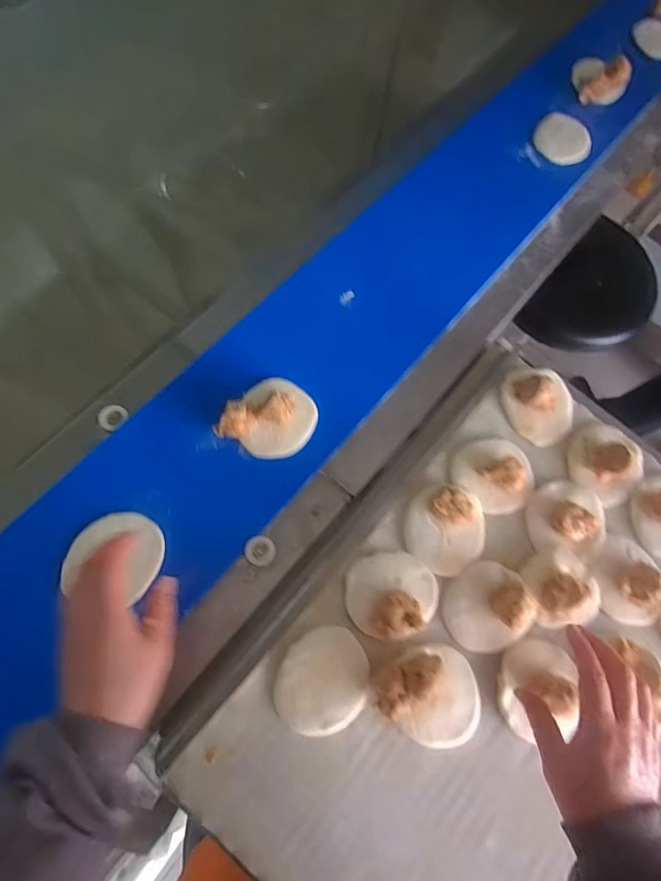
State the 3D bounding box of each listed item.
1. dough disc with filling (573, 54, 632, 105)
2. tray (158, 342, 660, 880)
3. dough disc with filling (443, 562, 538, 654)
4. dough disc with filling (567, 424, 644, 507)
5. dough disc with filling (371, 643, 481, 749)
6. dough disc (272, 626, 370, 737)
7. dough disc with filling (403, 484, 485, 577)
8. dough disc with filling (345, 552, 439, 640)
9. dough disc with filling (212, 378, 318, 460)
[{"bbox_3d":[0.446,-0.597,0.775,0.091,0.040,0.078,27,70,4],"label":"dough disc with filling"},{"bbox_3d":[0.183,0.207,0.476,0.408,0.047,0.588,38,72,11],"label":"tray"},{"bbox_3d":[0.163,0.168,0.481,0.090,0.031,0.084,2,71,-5],"label":"dough disc with filling"},{"bbox_3d":[0.322,0.021,0.544,0.080,0.027,0.085,40,72,8],"label":"dough disc with filling"},{"bbox_3d":[0.100,0.240,0.446,0.106,0.035,0.089,39,72,6],"label":"dough disc with filling"},{"bbox_3d":[-0.007,0.230,0.454,0.093,0.005,0.084,-37,79,-16],"label":"dough disc"},{"bbox_3d":[0.126,0.090,0.504,0.094,0.035,0.088,2,71,-5],"label":"dough disc with filling"},{"bbox_3d":[0.064,0.154,0.474,0.092,0.029,0.080,-2,71,-7],"label":"dough disc with filling"},{"bbox_3d":[-0.066,-0.030,0.536,0.092,0.044,0.093,22,70,2],"label":"dough disc with filling"}]

